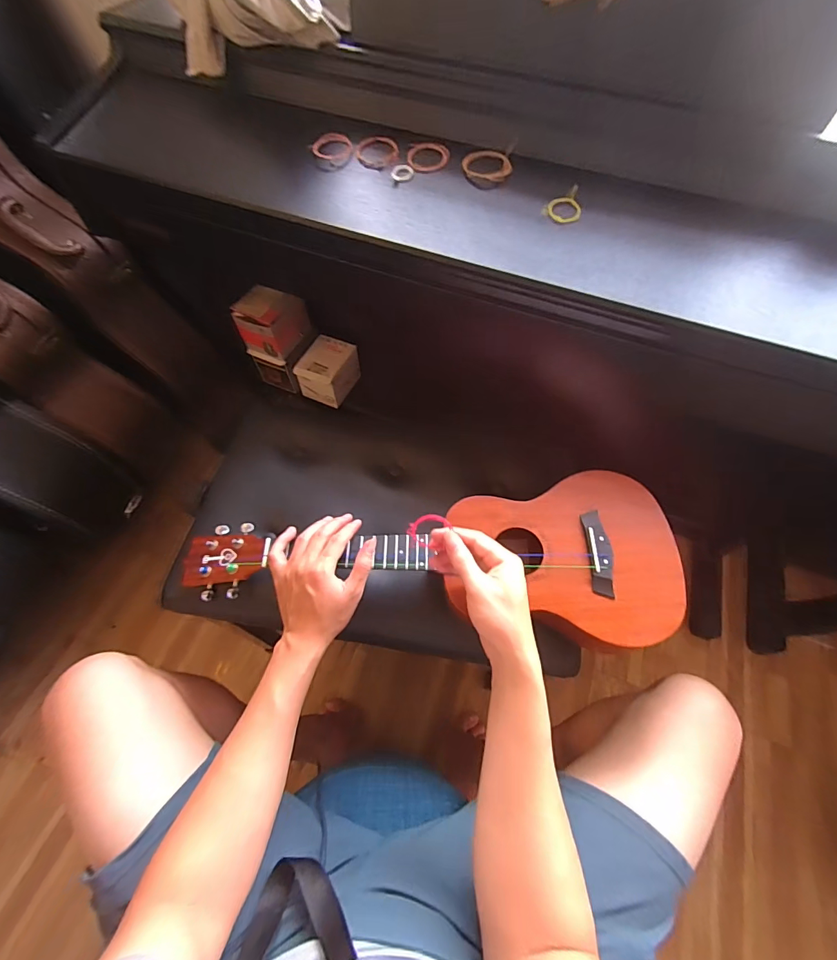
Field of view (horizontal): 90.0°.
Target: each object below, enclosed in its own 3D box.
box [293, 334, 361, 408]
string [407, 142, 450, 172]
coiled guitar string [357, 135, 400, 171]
[{"bbox_3d":[-0.254,-0.311,1.202,0.131,0.110,0.159,26,64,10],"label":"box"},{"bbox_3d":[0.013,-0.431,0.560,0.057,0.004,0.054,-2,72,6],"label":"string"},{"bbox_3d":[-0.055,-0.444,0.568,0.055,0.013,0.063,-3,62,-5],"label":"coiled guitar string"}]

